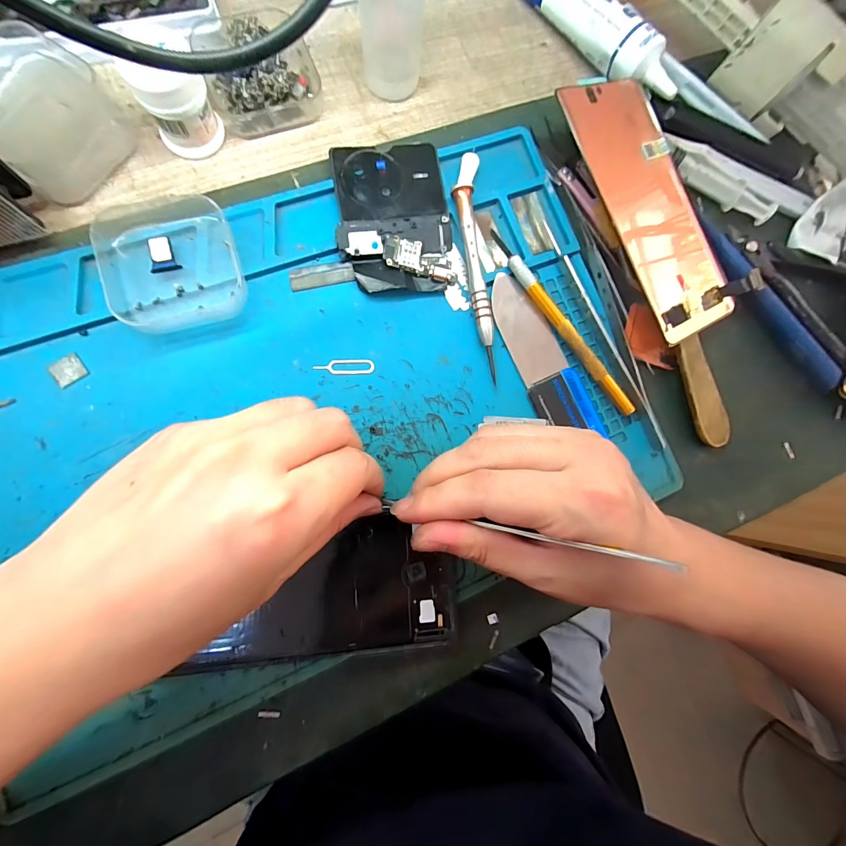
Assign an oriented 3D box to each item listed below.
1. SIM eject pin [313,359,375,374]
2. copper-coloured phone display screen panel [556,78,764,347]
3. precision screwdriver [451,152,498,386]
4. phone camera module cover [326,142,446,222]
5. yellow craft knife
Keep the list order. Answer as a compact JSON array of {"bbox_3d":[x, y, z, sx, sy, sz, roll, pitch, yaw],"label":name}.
[{"bbox_3d":[-0.044,-0.032,0.210,0.033,0.004,0.008,-1,91,-8],"label":"SIM eject pin"},{"bbox_3d":[0.142,-0.132,0.228,0.072,0.007,0.158,-26,92,-18],"label":"copper-coloured phone display screen panel"},{"bbox_3d":[0.030,-0.094,0.220,0.018,0.012,0.137,-4,84,-8],"label":"precision screwdriver"},{"bbox_3d":[-0.020,-0.140,0.220,0.062,0.007,0.046,-9,85,-9],"label":"phone camera module cover"},{"bbox_3d":[0.083,-0.059,0.223,0.008,0.011,0.132,-40,90,-10],"label":"yellow craft knife"}]

